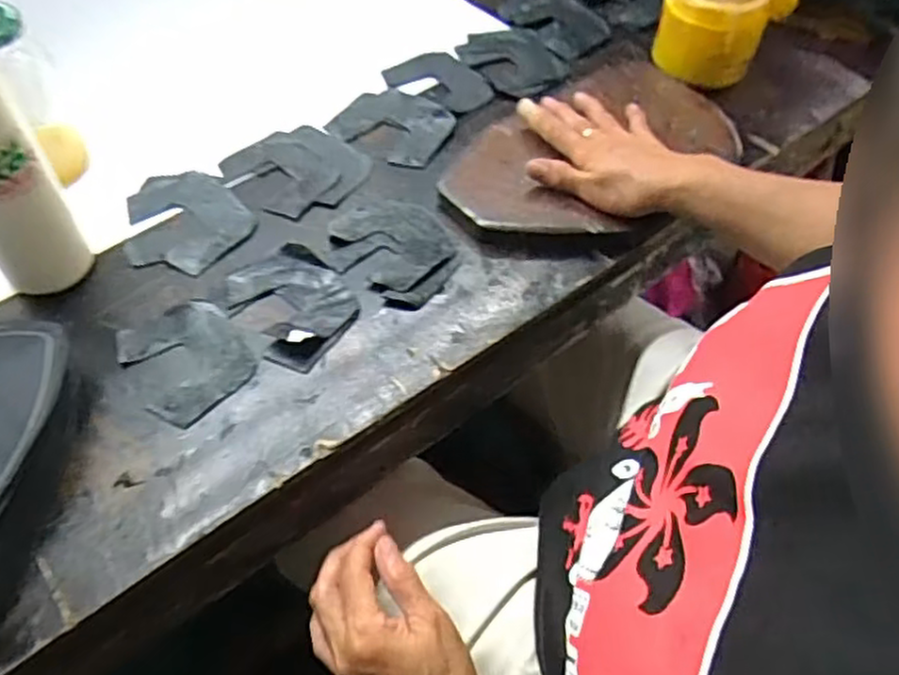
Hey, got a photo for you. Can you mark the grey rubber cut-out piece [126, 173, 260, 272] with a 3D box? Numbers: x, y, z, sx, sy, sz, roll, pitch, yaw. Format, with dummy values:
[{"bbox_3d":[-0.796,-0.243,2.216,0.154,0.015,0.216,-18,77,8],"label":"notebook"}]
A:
[{"bbox_3d":[-0.225,-0.100,0.607,0.099,0.008,0.115,-34,61,-23],"label":"grey rubber cut-out piece"}]

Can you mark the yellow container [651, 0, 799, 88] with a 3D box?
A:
[{"bbox_3d":[0.261,-0.313,0.708,0.113,0.093,0.086,-29,59,-20],"label":"yellow container"}]

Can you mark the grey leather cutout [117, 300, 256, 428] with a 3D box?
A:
[{"bbox_3d":[-0.188,0.013,0.526,0.078,0.004,0.094,-31,60,-21],"label":"grey leather cutout"}]

